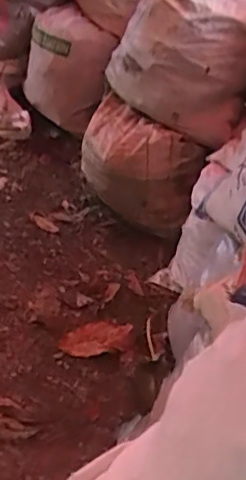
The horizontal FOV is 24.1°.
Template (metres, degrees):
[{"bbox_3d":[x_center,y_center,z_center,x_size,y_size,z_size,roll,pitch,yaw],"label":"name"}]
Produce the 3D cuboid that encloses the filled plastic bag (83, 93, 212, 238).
[{"bbox_3d":[0.025,-0.165,1.547,0.332,0.321,0.185,26,40,22],"label":"filled plastic bag"}]

